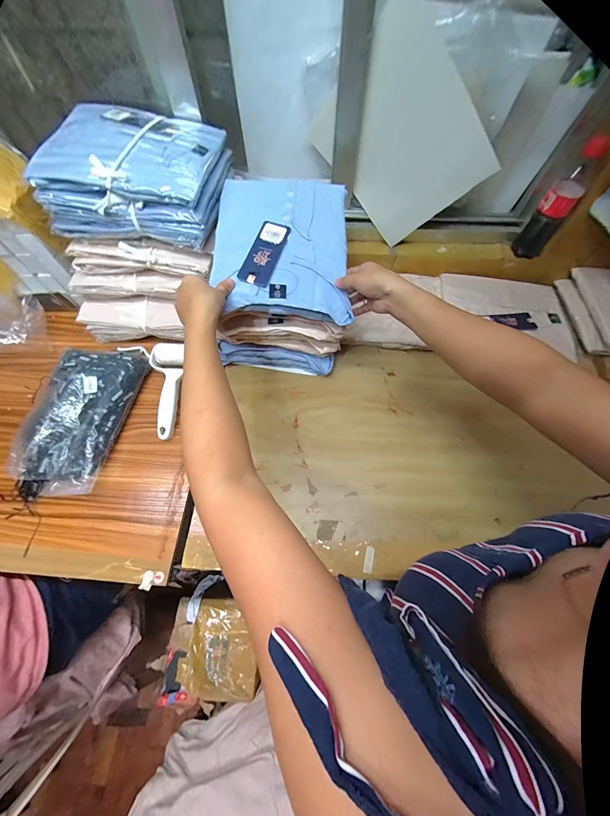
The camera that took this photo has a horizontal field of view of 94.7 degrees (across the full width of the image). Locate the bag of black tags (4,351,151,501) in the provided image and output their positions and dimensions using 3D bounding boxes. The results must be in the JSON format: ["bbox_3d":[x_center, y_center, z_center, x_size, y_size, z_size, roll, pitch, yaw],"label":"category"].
[{"bbox_3d":[-0.395,0.015,0.492,0.148,0.052,0.281,10,64,5],"label":"bag of black tags"}]

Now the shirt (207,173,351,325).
[{"bbox_3d":[-0.033,-0.271,0.450,0.206,0.020,0.272,3,73,-3],"label":"shirt"}]

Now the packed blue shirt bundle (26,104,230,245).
[{"bbox_3d":[-0.274,-0.399,0.474,0.258,0.089,0.221,6,64,2],"label":"packed blue shirt bundle"}]

